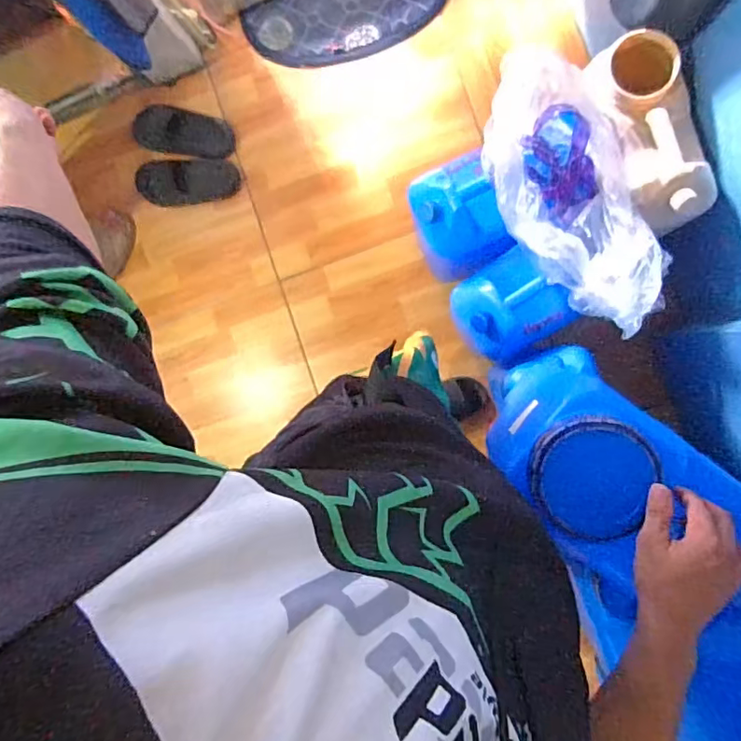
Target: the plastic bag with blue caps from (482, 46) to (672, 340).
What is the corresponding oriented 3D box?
[{"bbox_3d":[0.318,-0.265,0.845,0.228,0.120,0.429,-15,90,8],"label":"plastic bag with blue caps"}]

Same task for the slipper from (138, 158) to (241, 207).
[{"bbox_3d":[-0.468,-0.481,1.367,0.246,0.057,0.096,-4,91,8],"label":"slipper"}]

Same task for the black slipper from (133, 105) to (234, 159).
[{"bbox_3d":[-0.461,-0.585,1.330,0.234,0.062,0.099,6,93,-6],"label":"black slipper"}]

